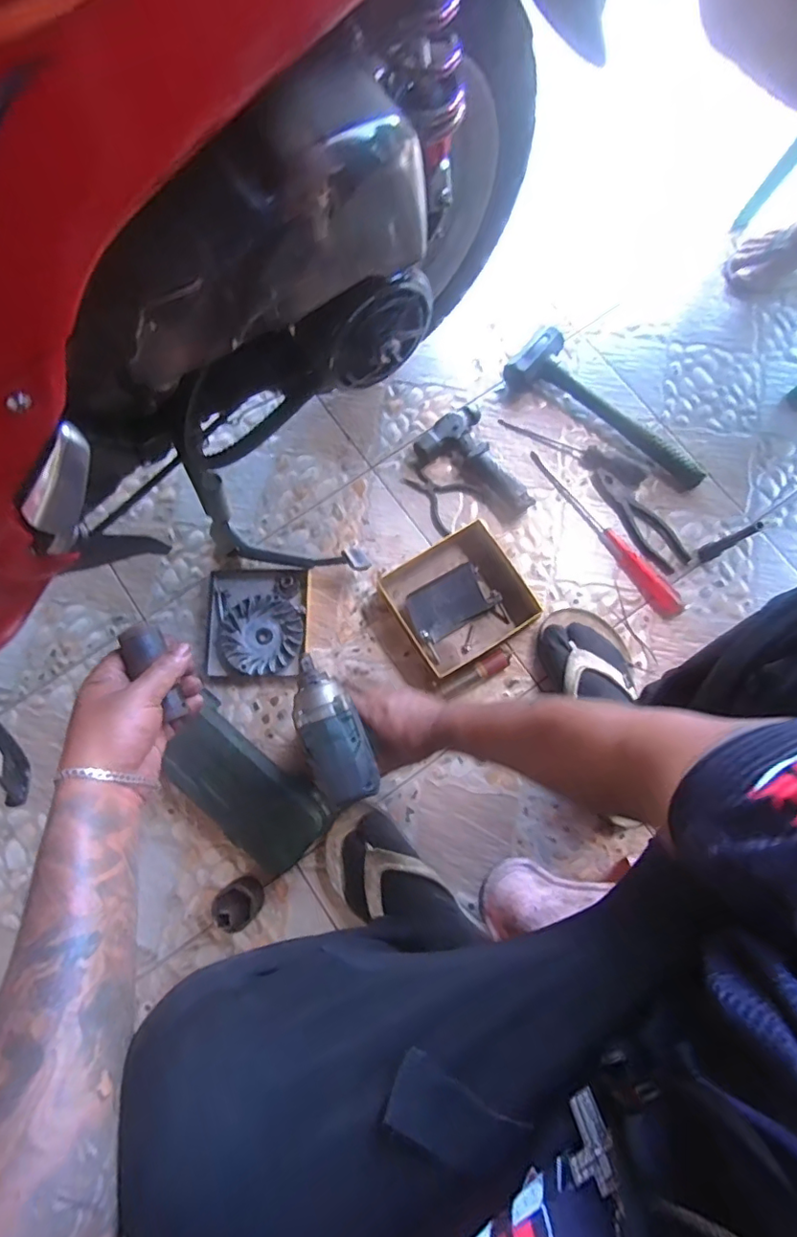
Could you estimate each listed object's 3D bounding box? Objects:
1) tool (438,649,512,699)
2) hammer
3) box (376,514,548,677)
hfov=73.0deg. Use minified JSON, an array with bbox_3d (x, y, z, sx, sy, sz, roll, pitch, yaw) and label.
[{"bbox_3d":[0.105,0.078,0.742,0.103,0.027,0.025,-30,79,-5],"label":"tool"},{"bbox_3d":[0.326,-0.316,0.823,0.344,0.047,0.100,38,82,8],"label":"hammer"},{"bbox_3d":[0.084,-0.028,0.757,0.173,0.052,0.169,-32,79,-5],"label":"box"}]

